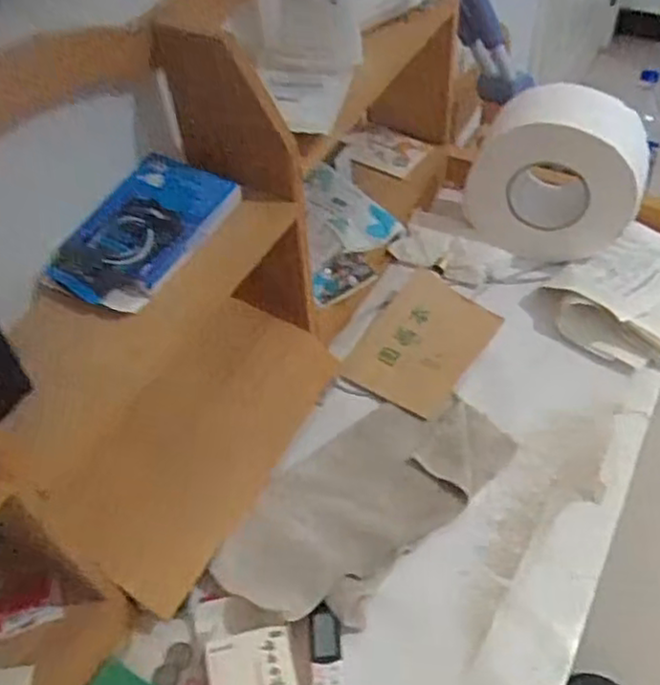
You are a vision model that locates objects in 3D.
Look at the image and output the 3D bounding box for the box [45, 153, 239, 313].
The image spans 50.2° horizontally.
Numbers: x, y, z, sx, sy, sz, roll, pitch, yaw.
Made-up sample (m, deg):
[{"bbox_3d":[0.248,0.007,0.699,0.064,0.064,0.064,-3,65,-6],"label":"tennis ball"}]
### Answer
[{"bbox_3d":[-0.159,-0.098,0.608,0.095,0.032,0.163,17,53,19],"label":"box"}]

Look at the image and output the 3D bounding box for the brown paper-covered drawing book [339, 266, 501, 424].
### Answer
[{"bbox_3d":[0.110,0.000,0.852,0.126,0.019,0.187,35,59,12],"label":"brown paper-covered drawing book"}]

